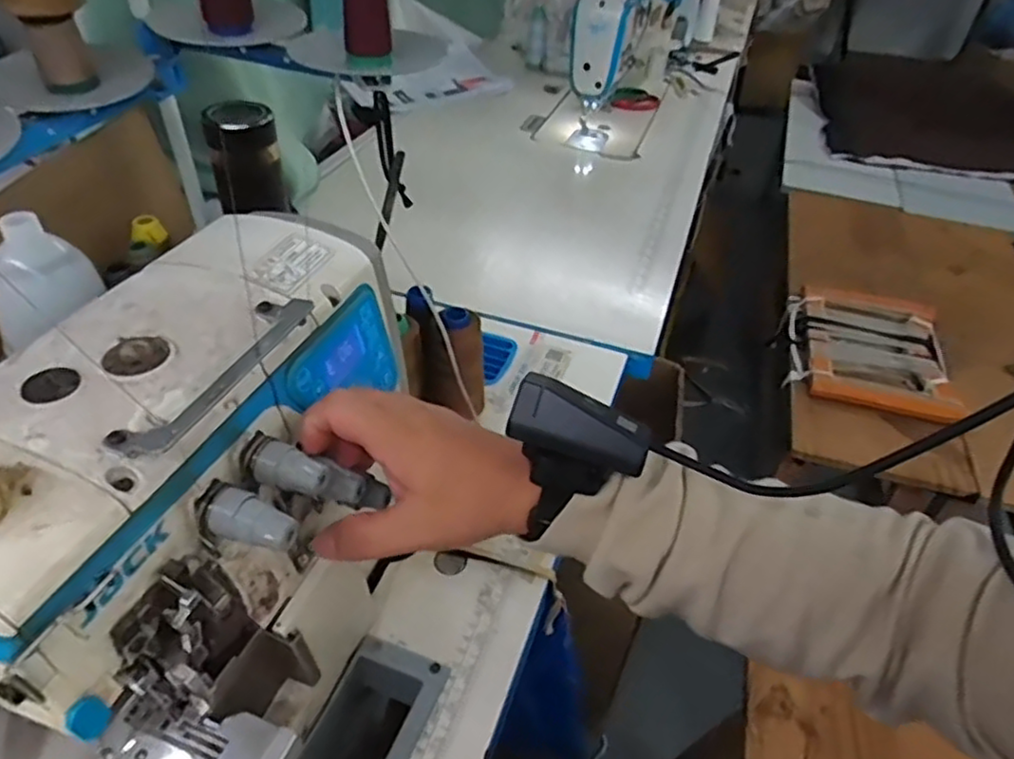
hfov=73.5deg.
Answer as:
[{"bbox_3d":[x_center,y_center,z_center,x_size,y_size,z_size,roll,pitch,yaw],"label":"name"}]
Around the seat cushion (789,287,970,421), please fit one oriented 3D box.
[{"bbox_3d":[0.688,-0.069,1.284,0.288,0.044,0.370,12,41,8],"label":"seat cushion"}]

